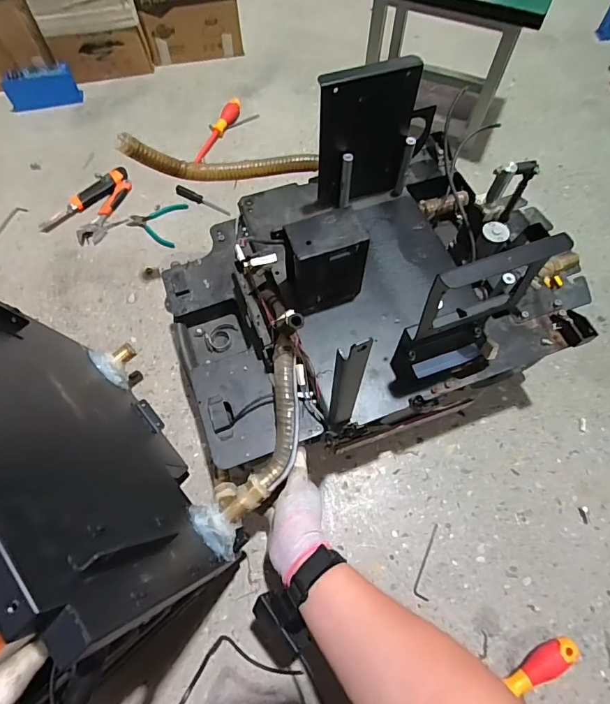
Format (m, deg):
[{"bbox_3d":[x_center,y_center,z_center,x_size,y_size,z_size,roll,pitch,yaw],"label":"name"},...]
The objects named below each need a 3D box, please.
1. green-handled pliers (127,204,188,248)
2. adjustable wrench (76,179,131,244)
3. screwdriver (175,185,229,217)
[{"bbox_3d":[-0.315,-0.272,0.902,0.113,0.007,0.112,9,65,5],"label":"green-handled pliers"},{"bbox_3d":[-0.424,-0.301,0.913,0.055,0.012,0.178,15,65,7],"label":"adjustable wrench"},{"bbox_3d":[-0.224,-0.327,0.931,0.138,0.019,0.024,26,67,12],"label":"screwdriver"}]

